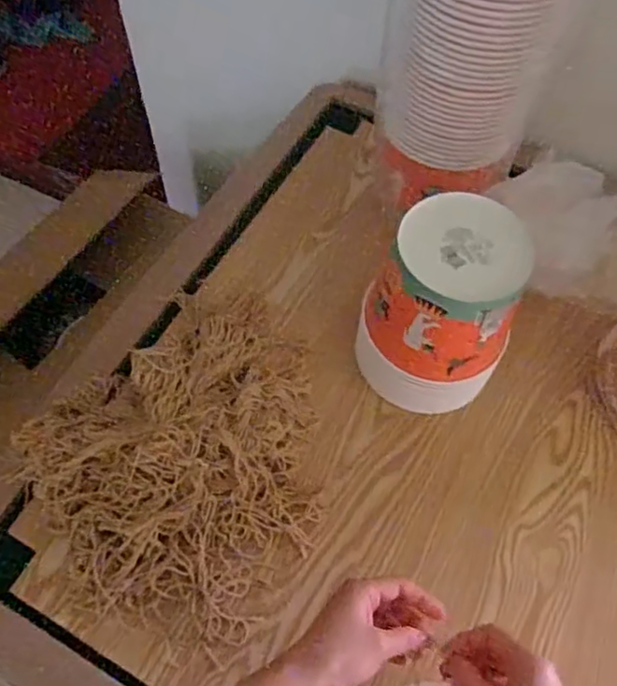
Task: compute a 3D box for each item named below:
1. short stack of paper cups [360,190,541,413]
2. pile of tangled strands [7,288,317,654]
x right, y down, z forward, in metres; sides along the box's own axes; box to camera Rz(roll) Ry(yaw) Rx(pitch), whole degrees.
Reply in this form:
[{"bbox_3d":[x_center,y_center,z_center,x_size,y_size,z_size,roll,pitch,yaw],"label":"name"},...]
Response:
[{"bbox_3d":[0.141,-0.029,0.632,0.147,0.217,0.129,28,65,12],"label":"short stack of paper cups"},{"bbox_3d":[-0.111,0.116,0.634,0.304,0.068,0.344,40,68,17],"label":"pile of tangled strands"}]

